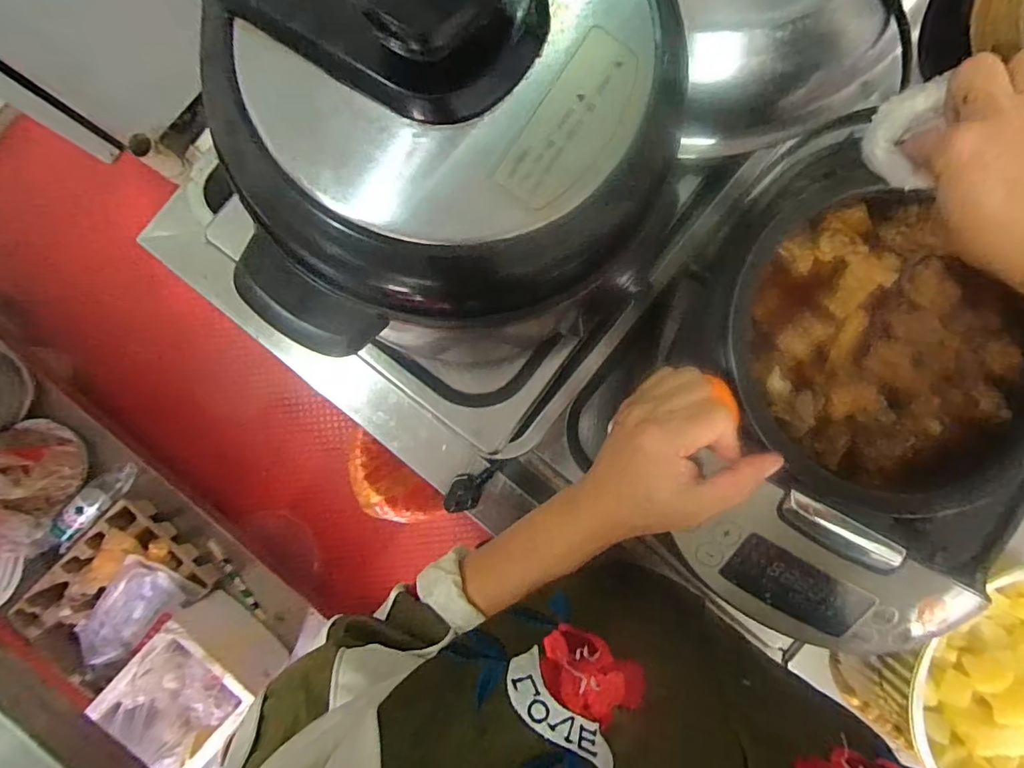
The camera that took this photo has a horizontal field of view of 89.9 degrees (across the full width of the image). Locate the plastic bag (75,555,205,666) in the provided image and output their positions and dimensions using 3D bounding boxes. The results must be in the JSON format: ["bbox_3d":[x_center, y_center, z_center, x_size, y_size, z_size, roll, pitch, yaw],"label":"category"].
[{"bbox_3d":[-0.725,0.425,0.973,0.197,0.051,0.134,-40,90,-1],"label":"plastic bag"}]

